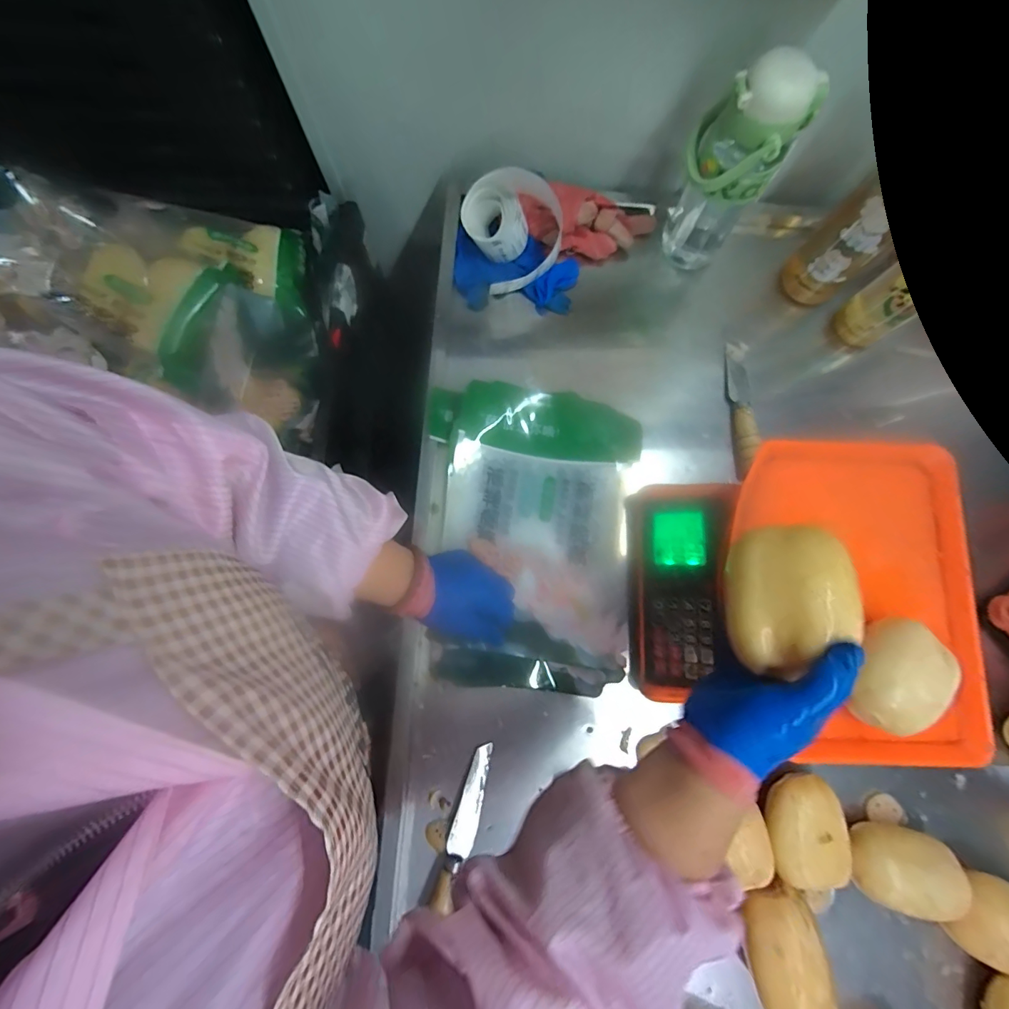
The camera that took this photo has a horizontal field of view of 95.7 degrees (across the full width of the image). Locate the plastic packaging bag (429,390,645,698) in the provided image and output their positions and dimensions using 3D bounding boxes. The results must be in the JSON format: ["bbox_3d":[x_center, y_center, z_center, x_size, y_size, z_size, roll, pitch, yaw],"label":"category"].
[{"bbox_3d":[0.032,0.033,0.524,0.234,0.039,0.339,1,80,0],"label":"plastic packaging bag"}]

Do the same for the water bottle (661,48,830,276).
[{"bbox_3d":[0.235,-0.353,0.511,0.093,0.232,0.068,32,81,5],"label":"water bottle"}]

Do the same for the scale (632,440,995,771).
[{"bbox_3d":[0.288,0.094,0.471,0.286,0.119,0.291,-2,80,-1],"label":"scale"}]

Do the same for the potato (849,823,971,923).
[{"bbox_3d":[0.400,0.370,0.462,0.090,0.056,0.075,10,80,1],"label":"potato"}]

